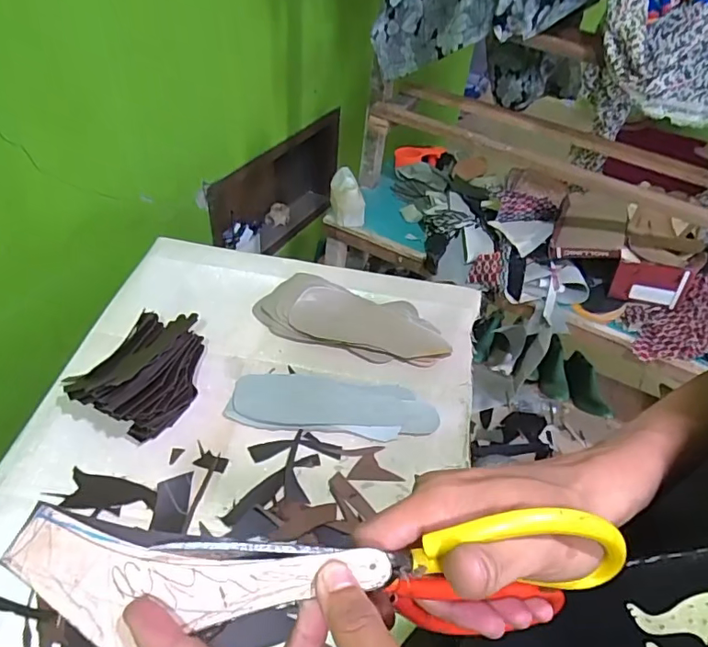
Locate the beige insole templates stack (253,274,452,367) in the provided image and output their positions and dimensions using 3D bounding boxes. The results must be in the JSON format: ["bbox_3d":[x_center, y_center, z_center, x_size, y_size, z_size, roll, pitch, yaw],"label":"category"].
[{"bbox_3d":[-0.002,-0.011,0.859,0.313,0.042,0.128,11,46,5],"label":"beige insole templates stack"}]

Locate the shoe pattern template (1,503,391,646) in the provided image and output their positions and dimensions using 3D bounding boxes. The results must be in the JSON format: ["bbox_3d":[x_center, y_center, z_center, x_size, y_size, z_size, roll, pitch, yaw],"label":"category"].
[{"bbox_3d":[-0.064,0.110,0.212,0.152,0.005,0.045,10,57,-4],"label":"shoe pattern template"}]

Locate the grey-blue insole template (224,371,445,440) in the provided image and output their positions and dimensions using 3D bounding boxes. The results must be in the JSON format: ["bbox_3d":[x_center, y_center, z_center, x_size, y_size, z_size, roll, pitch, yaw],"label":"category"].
[{"bbox_3d":[-0.029,0.117,0.752,0.291,0.013,0.099,5,46,-1],"label":"grey-blue insole template"}]

